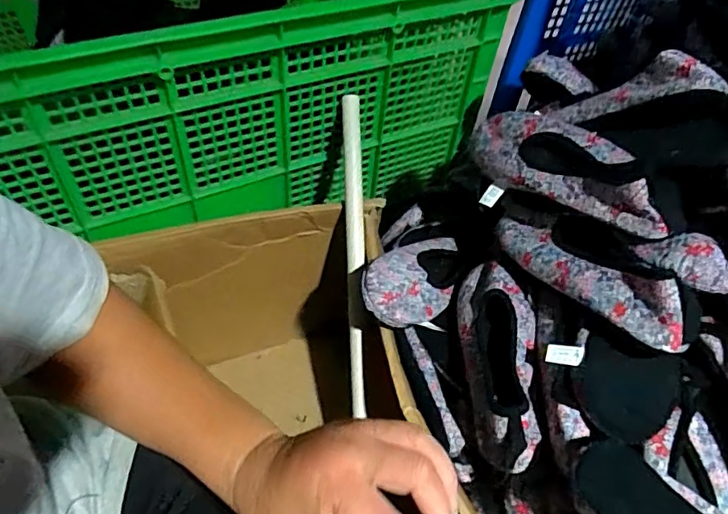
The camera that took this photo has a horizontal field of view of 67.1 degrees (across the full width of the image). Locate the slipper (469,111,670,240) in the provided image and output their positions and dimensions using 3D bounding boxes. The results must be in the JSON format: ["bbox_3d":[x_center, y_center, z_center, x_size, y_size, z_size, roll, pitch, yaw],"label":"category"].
[{"bbox_3d":[0.216,-0.098,0.600,0.087,0.064,0.246,-22,41,-22],"label":"slipper"}]

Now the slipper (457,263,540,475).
[{"bbox_3d":[0.148,0.107,0.610,0.081,0.077,0.248,7,50,0],"label":"slipper"}]

